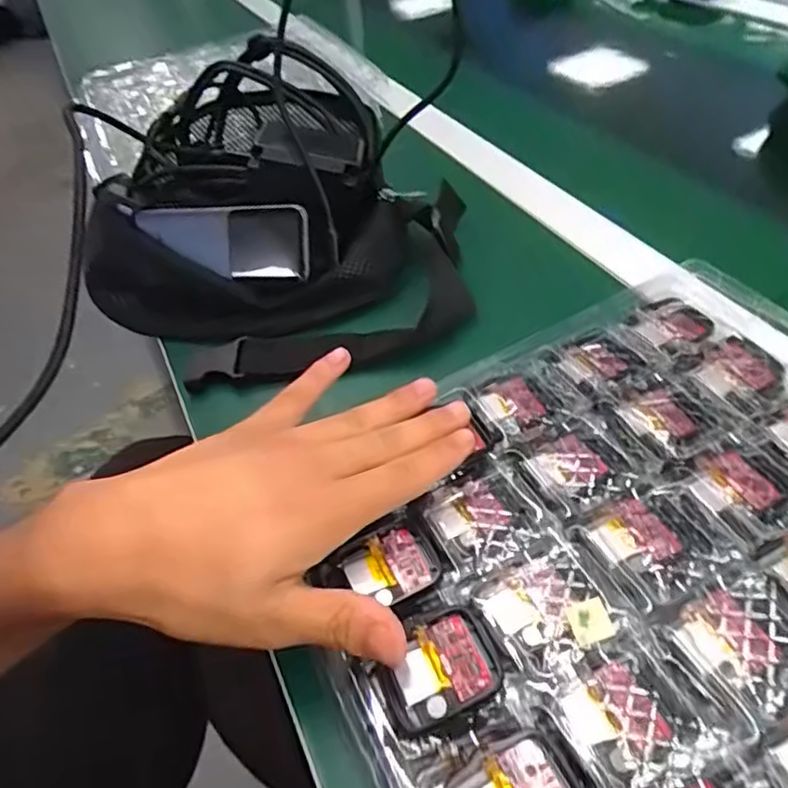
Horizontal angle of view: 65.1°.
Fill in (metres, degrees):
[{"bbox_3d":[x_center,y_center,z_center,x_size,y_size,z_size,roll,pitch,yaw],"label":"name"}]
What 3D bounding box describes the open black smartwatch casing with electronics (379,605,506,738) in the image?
[{"bbox_3d":[0.018,0.108,0.240,0.045,0.014,0.036,-22,50,-13],"label":"open black smartwatch casing with electronics"}]

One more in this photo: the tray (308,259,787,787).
[{"bbox_3d":[0.115,0.065,0.265,0.287,0.022,0.262,-25,50,-15],"label":"tray"}]

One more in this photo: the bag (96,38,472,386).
[{"bbox_3d":[-0.091,-0.146,0.459,0.259,0.118,0.278,-7,47,3],"label":"bag"}]

